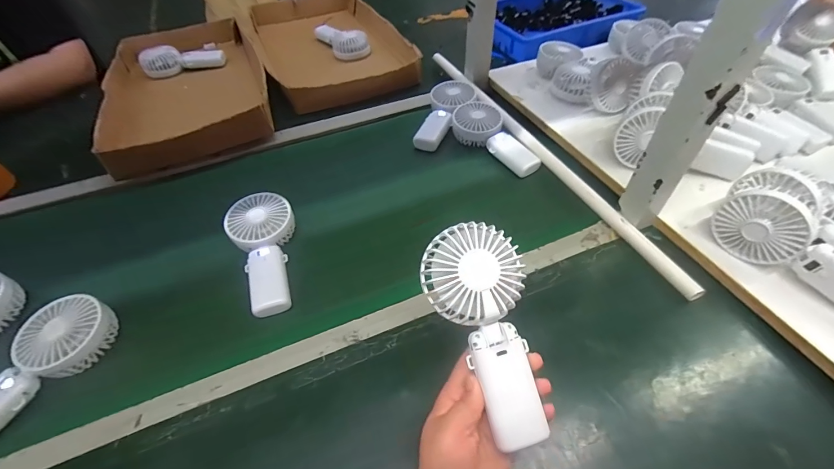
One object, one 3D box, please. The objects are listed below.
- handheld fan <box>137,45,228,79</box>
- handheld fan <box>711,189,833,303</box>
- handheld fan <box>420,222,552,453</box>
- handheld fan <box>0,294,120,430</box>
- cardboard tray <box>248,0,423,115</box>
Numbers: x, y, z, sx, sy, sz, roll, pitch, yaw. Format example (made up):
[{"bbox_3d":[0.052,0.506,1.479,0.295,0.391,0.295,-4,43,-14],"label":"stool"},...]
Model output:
[{"bbox_3d":[-0.556,-0.405,0.888,0.182,0.058,0.050,-8,50,-5],"label":"handheld fan"},{"bbox_3d":[0.437,0.020,0.419,0.040,0.088,0.183,-34,57,-24],"label":"handheld fan"},{"bbox_3d":[0.062,0.079,0.311,0.078,0.030,0.176,-16,83,-11],"label":"handheld fan"},{"bbox_3d":[-0.432,0.153,0.413,0.086,0.045,0.187,24,55,21],"label":"handheld fan"},{"bbox_3d":[-0.217,-0.468,0.930,0.323,0.066,0.509,-21,52,-14],"label":"cardboard tray"}]

